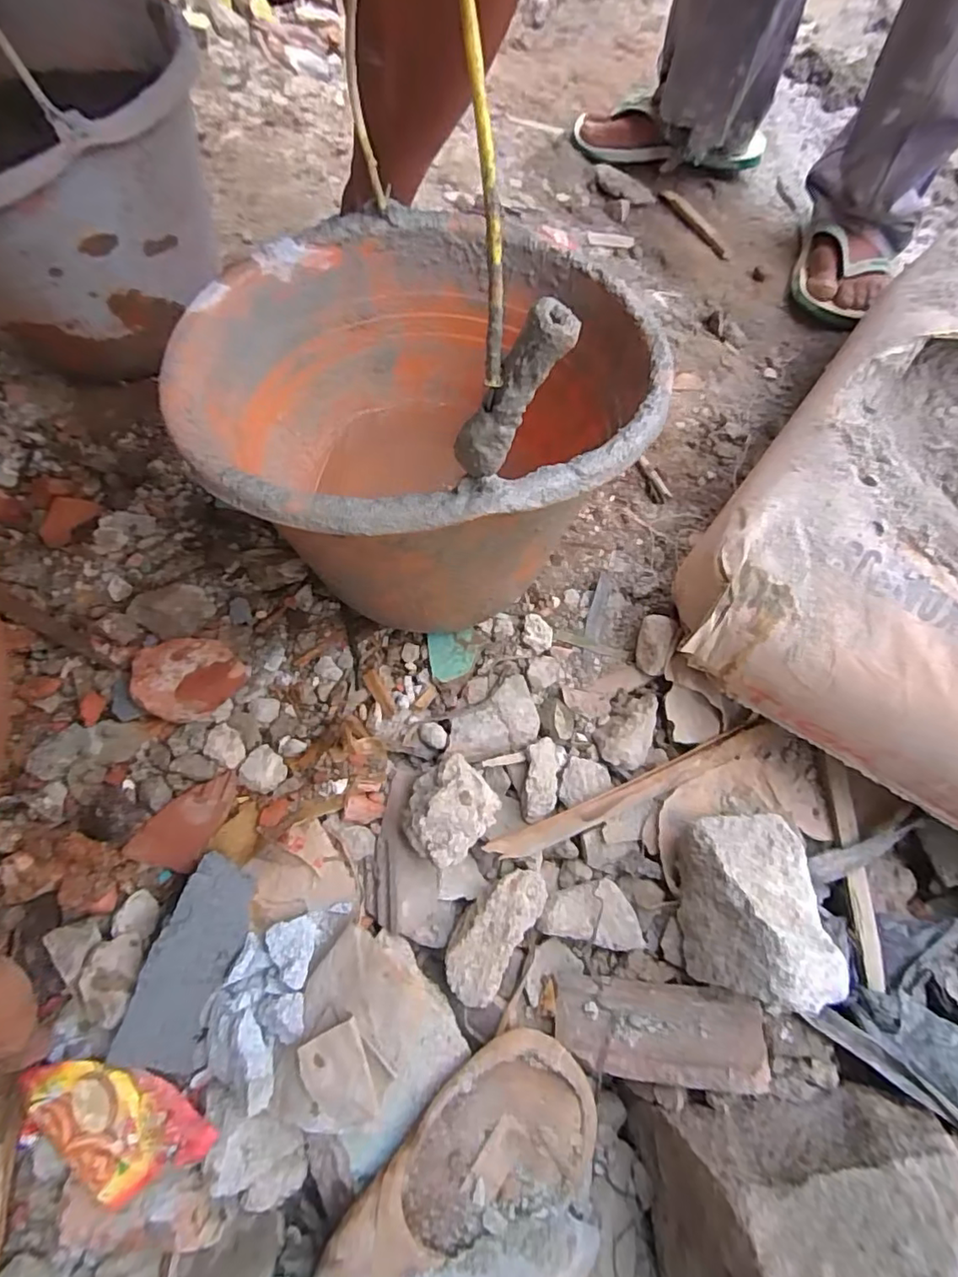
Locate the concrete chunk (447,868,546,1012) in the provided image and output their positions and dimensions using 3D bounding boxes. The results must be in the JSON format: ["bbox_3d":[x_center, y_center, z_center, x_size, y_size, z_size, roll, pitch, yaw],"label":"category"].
[{"bbox_3d":[0.010,0.210,0.417,0.044,0.027,0.094,32,69,12],"label":"concrete chunk"}]

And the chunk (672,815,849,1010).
[{"bbox_3d":[0.186,0.179,0.394,0.075,0.076,0.113,4,66,-4],"label":"chunk"}]

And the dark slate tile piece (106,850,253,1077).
[{"bbox_3d":[-0.187,0.209,0.372,0.053,0.014,0.126,28,73,-37],"label":"dark slate tile piece"}]

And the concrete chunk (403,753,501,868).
[{"bbox_3d":[-0.024,0.122,0.416,0.062,0.040,0.068,2,66,-5],"label":"concrete chunk"}]

